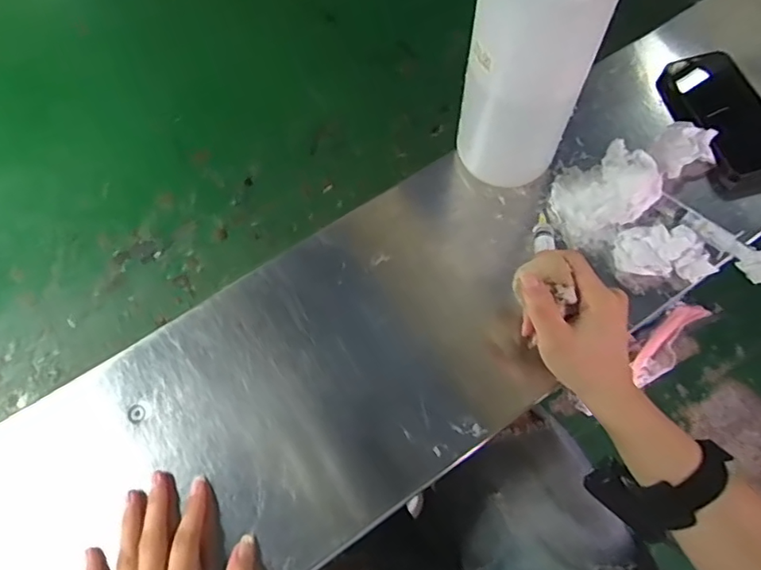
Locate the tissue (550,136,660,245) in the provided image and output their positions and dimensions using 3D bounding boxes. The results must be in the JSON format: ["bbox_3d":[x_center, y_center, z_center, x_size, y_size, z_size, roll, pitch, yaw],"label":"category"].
[{"bbox_3d":[0.203,-0.084,0.506,0.090,0.045,0.081,-13,67,-3],"label":"tissue"}]

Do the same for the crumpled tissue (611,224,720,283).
[{"bbox_3d":[0.250,-0.029,0.496,0.078,0.022,0.044,6,67,5],"label":"crumpled tissue"}]

